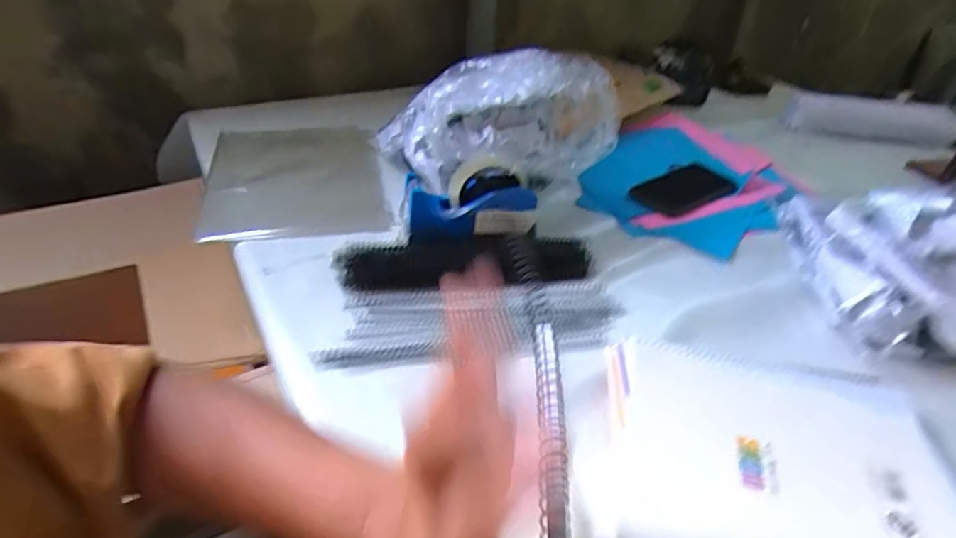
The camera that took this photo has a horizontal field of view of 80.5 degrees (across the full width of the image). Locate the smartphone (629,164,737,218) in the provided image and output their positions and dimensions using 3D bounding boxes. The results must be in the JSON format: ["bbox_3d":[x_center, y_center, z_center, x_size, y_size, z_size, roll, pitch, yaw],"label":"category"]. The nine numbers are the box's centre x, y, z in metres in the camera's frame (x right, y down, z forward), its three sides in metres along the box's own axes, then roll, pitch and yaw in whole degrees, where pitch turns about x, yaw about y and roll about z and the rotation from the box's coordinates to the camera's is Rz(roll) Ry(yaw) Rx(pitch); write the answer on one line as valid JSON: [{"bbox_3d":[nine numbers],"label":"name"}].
[{"bbox_3d":[0.304,-0.118,0.834,0.168,0.010,0.080,-22,44,-30],"label":"smartphone"}]

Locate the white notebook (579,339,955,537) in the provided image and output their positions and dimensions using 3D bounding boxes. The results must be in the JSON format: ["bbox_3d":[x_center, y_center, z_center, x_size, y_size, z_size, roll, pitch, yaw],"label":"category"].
[{"bbox_3d":[0.231,0.153,0.442,0.274,0.029,0.207,11,38,10],"label":"white notebook"}]

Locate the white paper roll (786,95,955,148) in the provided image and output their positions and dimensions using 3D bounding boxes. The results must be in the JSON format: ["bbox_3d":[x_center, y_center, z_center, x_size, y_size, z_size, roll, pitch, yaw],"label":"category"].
[{"bbox_3d":[0.728,-0.262,1.043,0.298,0.082,0.064,7,37,4],"label":"white paper roll"}]

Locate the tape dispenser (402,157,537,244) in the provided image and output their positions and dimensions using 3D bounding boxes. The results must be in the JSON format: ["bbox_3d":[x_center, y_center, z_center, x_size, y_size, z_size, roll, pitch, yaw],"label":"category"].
[{"bbox_3d":[-0.007,-0.081,0.661,0.149,0.103,0.053,-5,38,-11],"label":"tape dispenser"}]

